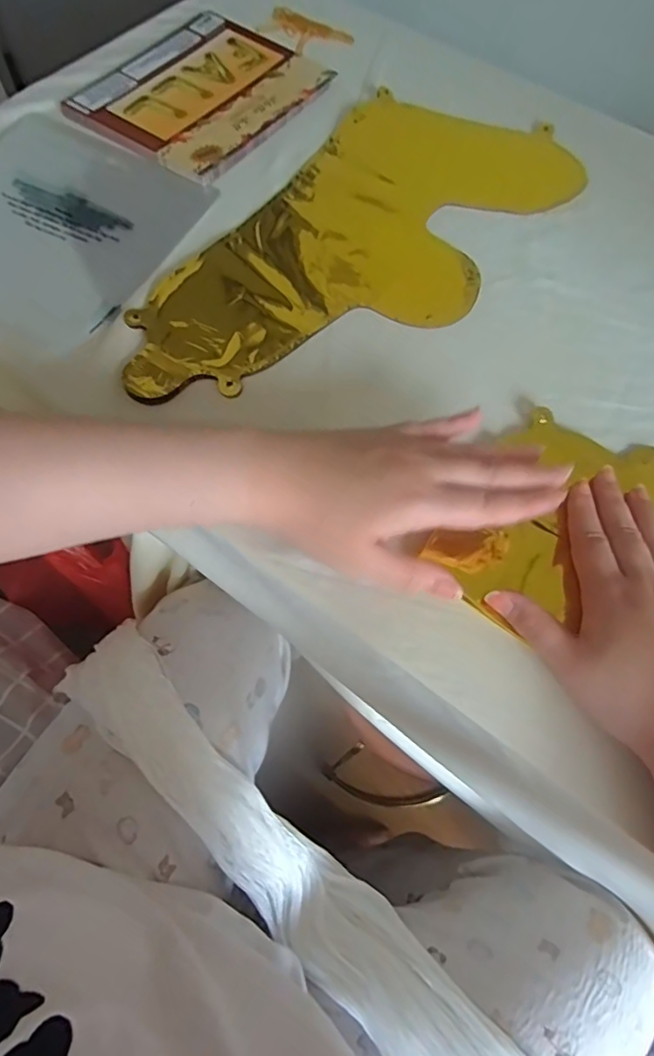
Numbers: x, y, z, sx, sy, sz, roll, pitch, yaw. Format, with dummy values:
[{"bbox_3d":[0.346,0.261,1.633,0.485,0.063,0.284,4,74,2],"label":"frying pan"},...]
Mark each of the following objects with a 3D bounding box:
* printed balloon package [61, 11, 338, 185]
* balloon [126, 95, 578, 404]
[{"bbox_3d":[-0.114,-0.413,0.533,0.170,0.008,0.206,35,69,13],"label":"printed balloon package"},{"bbox_3d":[0.030,-0.225,0.452,0.195,0.012,0.408,32,68,12],"label":"balloon"}]

